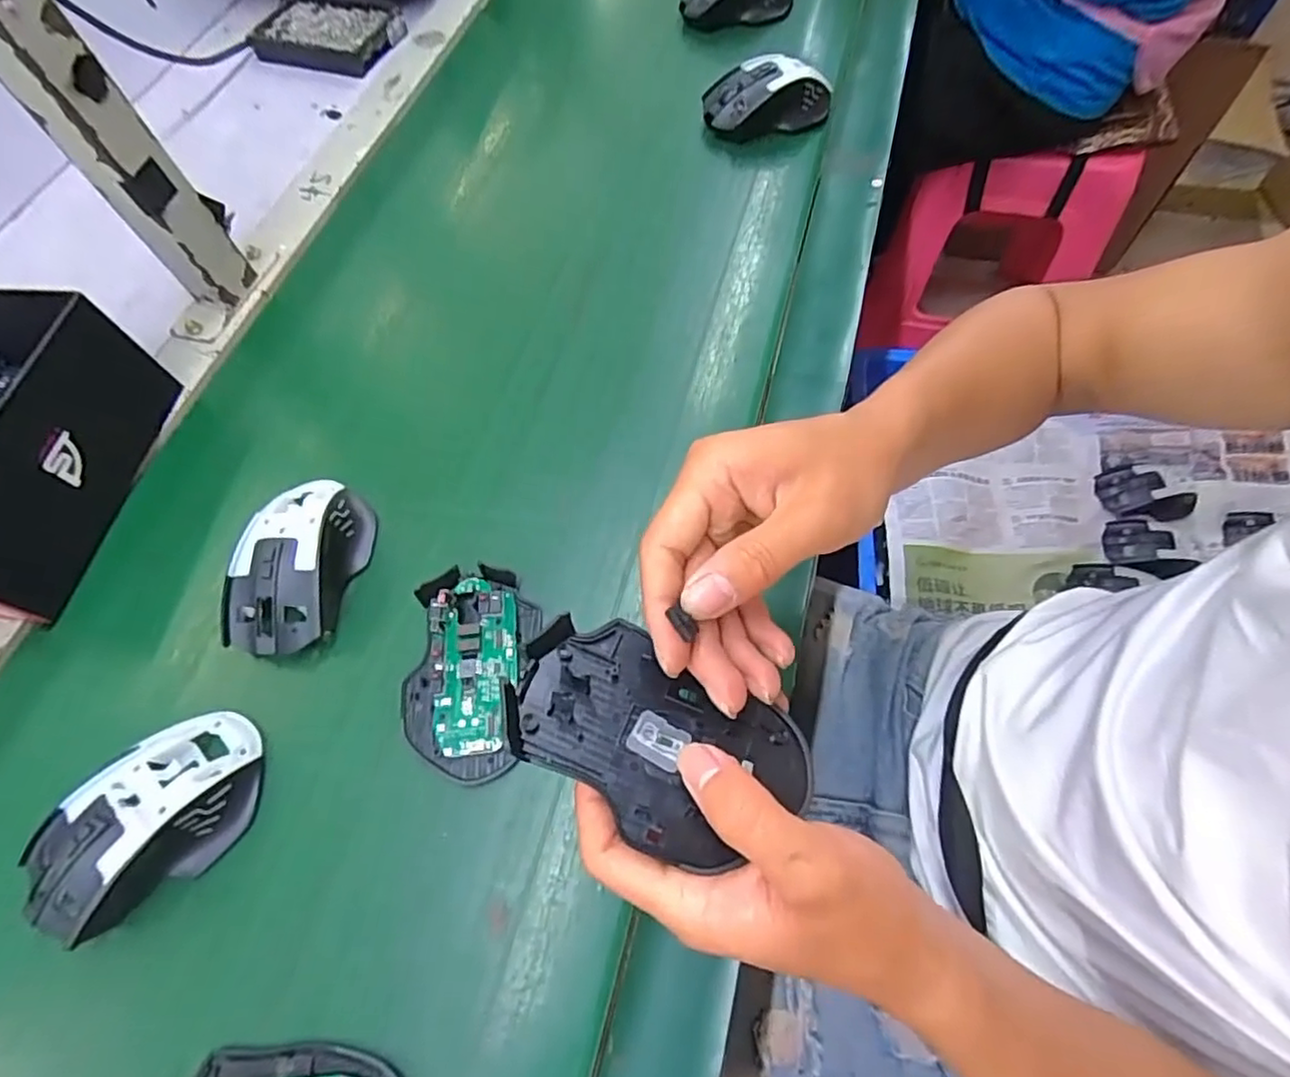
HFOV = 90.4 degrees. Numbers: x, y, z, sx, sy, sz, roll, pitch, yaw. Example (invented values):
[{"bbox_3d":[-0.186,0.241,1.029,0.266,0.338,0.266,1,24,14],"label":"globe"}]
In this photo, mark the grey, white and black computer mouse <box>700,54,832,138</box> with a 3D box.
[{"bbox_3d":[0.107,-0.380,0.549,0.111,0.039,0.053,-9,63,-1],"label":"grey, white and black computer mouse"}]

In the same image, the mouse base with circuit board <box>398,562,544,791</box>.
[{"bbox_3d":[-0.098,0.070,0.353,0.067,0.017,0.113,2,64,5],"label":"mouse base with circuit board"}]

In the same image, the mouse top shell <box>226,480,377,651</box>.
[{"bbox_3d":[-0.205,0.012,0.379,0.064,0.034,0.110,4,64,6],"label":"mouse top shell"}]

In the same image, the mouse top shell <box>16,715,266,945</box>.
[{"bbox_3d":[-0.251,0.142,0.318,0.071,0.036,0.117,40,72,20],"label":"mouse top shell"}]

